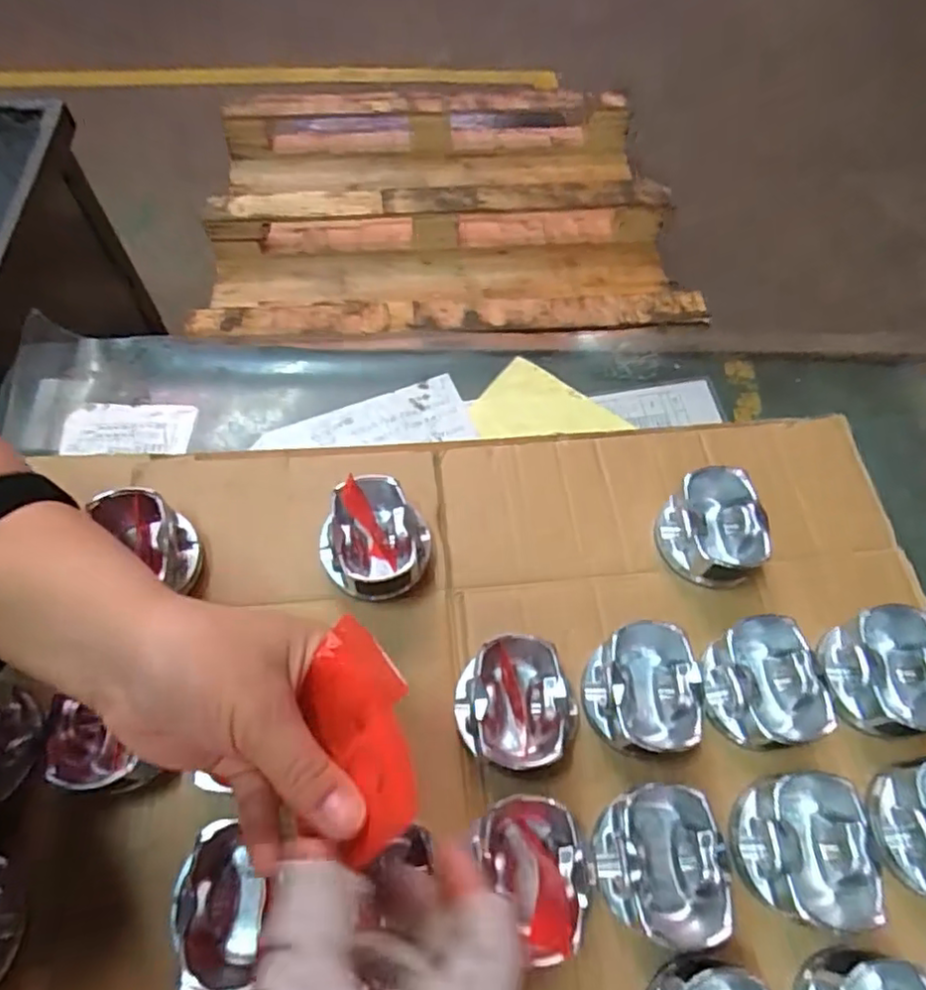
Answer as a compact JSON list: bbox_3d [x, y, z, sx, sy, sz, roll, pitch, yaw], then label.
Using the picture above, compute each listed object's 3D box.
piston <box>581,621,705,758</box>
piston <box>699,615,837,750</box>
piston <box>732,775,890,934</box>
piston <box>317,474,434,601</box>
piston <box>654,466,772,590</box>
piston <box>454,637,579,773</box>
[{"bbox_3d":[0.103,0.117,0.378,0.063,0.042,0.074,-3,62,-3],"label":"piston"},{"bbox_3d":[0.177,0.113,0.381,0.062,0.039,0.071,-4,62,-4],"label":"piston"},{"bbox_3d":[0.180,0.188,0.338,0.061,0.035,0.071,2,61,-1],"label":"piston"},{"bbox_3d":[-0.058,0.029,0.411,0.068,0.050,0.071,1,61,-1],"label":"piston"},{"bbox_3d":[0.169,0.024,0.428,0.068,0.048,0.071,-40,69,-20],"label":"piston"},{"bbox_3d":[0.031,0.123,0.370,0.070,0.041,0.075,-3,62,-3],"label":"piston"}]

